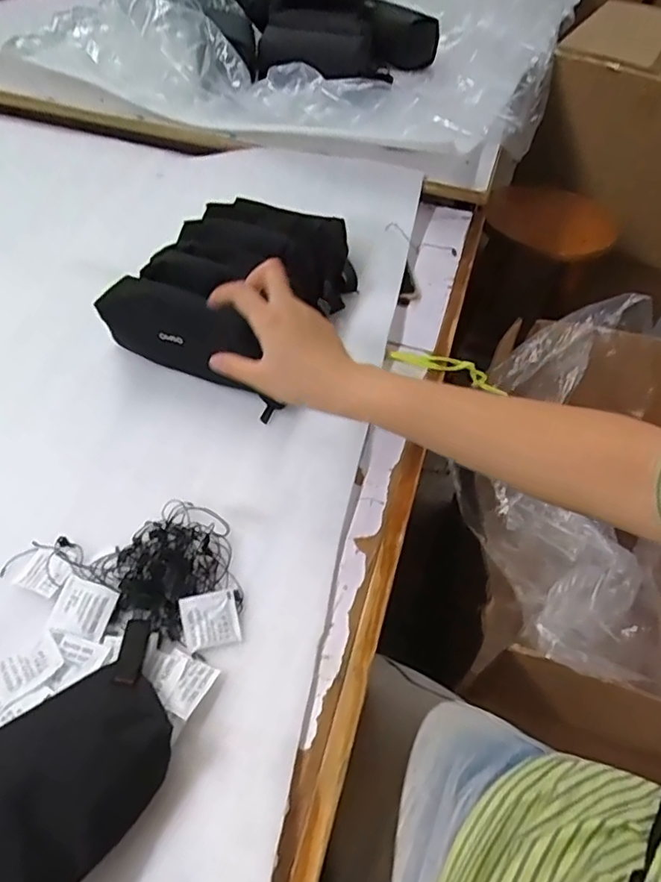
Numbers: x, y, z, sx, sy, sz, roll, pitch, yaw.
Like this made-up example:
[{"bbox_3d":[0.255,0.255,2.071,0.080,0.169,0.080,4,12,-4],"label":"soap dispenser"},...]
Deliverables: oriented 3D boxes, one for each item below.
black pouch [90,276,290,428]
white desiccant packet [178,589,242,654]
[{"bbox_3d":[-0.145,-0.105,0.578,0.173,0.090,0.035,20,51,11],"label":"black pouch"},{"bbox_3d":[-0.090,0.134,0.431,0.040,0.008,0.041,-10,52,-14],"label":"white desiccant packet"}]

